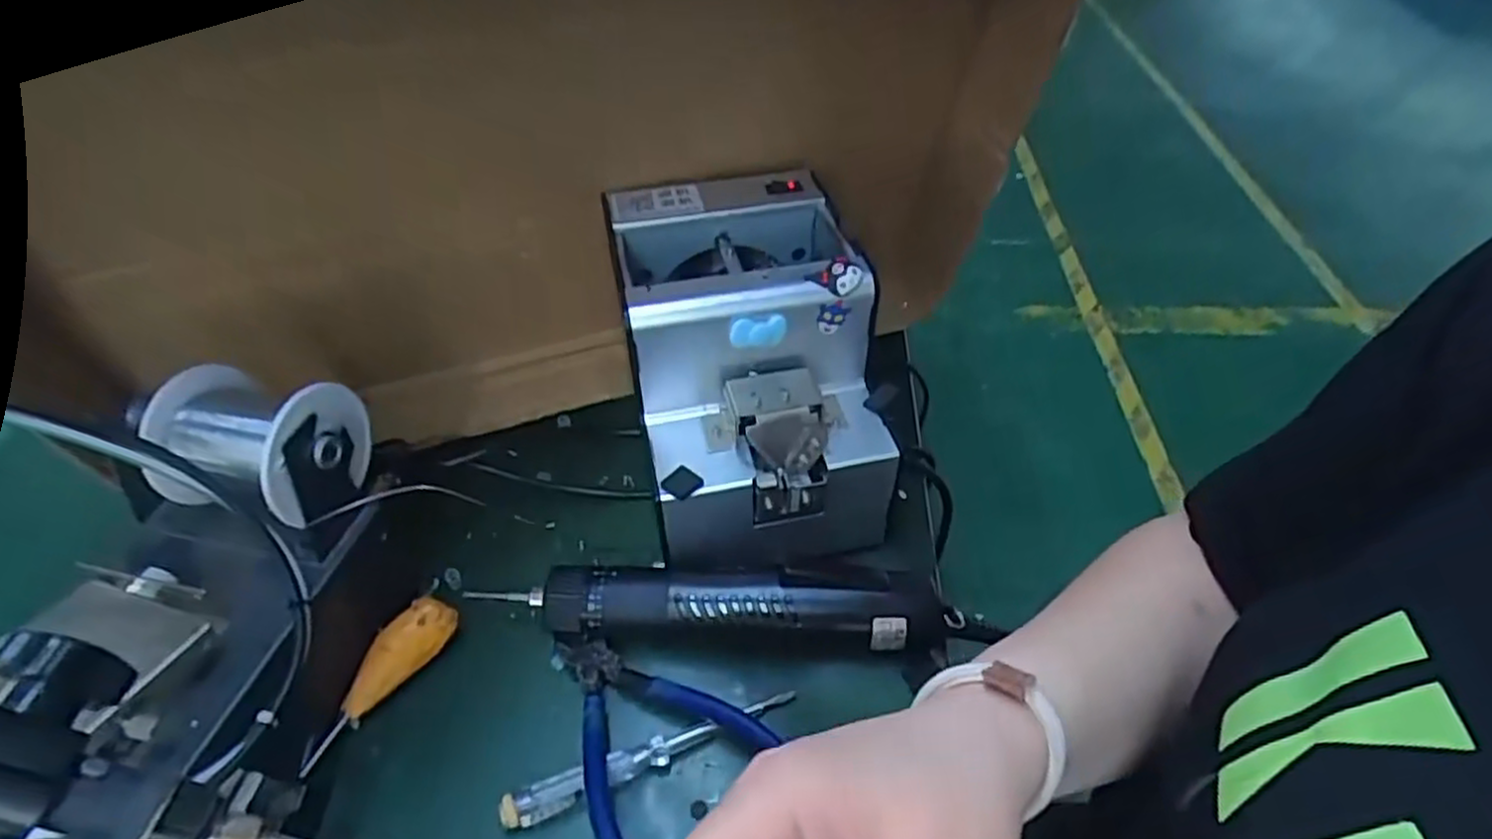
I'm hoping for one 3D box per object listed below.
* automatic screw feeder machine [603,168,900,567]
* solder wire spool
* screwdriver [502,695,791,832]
[{"bbox_3d":[0.003,-0.022,0.422,0.130,0.149,0.156,-10,44,-10],"label":"automatic screw feeder machine"},{"bbox_3d":[-0.224,0.017,0.345,0.082,0.067,0.067,6,44,7],"label":"solder wire spool"},{"bbox_3d":[-0.041,0.156,0.343,0.138,0.011,0.017,-15,45,-15],"label":"screwdriver"}]

